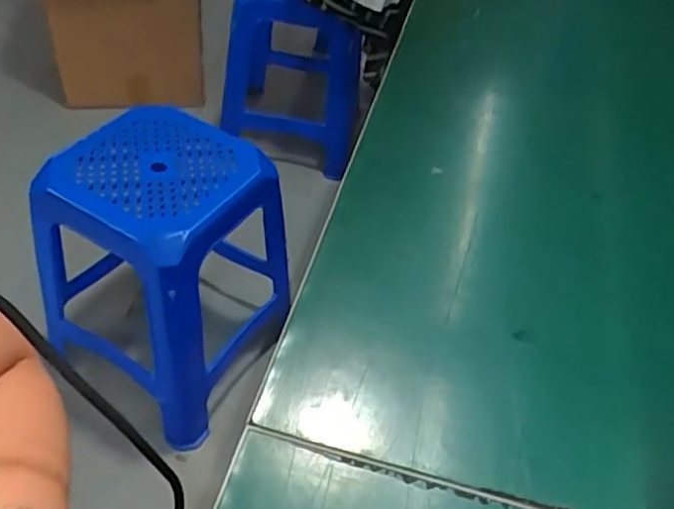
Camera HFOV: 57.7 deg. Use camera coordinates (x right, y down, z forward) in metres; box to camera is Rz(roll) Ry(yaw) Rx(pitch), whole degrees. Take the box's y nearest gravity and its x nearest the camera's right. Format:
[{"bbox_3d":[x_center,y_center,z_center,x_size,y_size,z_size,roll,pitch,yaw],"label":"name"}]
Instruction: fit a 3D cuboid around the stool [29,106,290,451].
[{"bbox_3d":[-0.250,0.027,0.922,0.273,0.388,0.295,25,48,15],"label":"stool"}]

